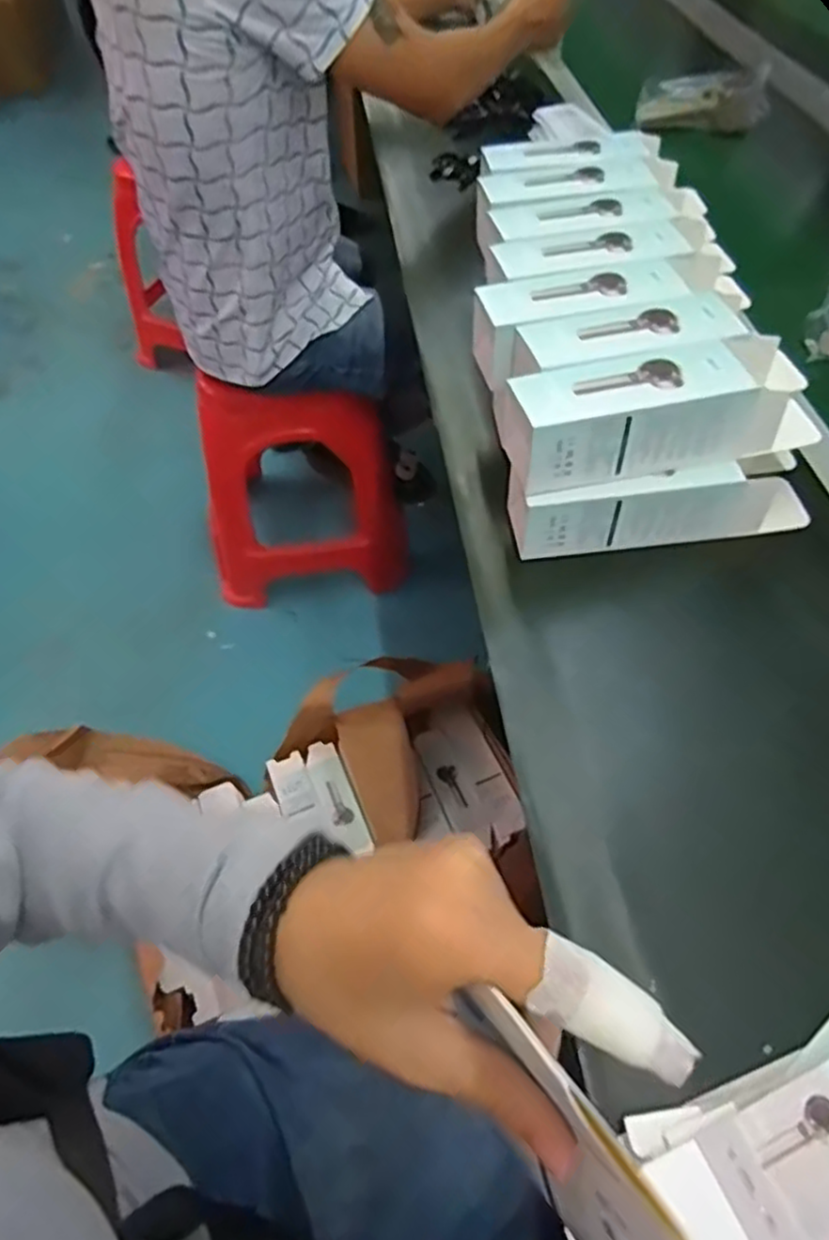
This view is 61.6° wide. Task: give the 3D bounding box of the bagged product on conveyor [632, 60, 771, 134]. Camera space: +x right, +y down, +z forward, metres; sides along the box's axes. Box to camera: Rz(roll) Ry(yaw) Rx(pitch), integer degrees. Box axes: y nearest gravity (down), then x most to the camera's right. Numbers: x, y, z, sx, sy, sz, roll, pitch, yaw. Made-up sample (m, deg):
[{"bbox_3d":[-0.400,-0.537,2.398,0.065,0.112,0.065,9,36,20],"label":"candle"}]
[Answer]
[{"bbox_3d":[0.414,-0.748,1.004,0.173,0.071,0.030,16,34,27],"label":"bagged product on conveyor"}]

